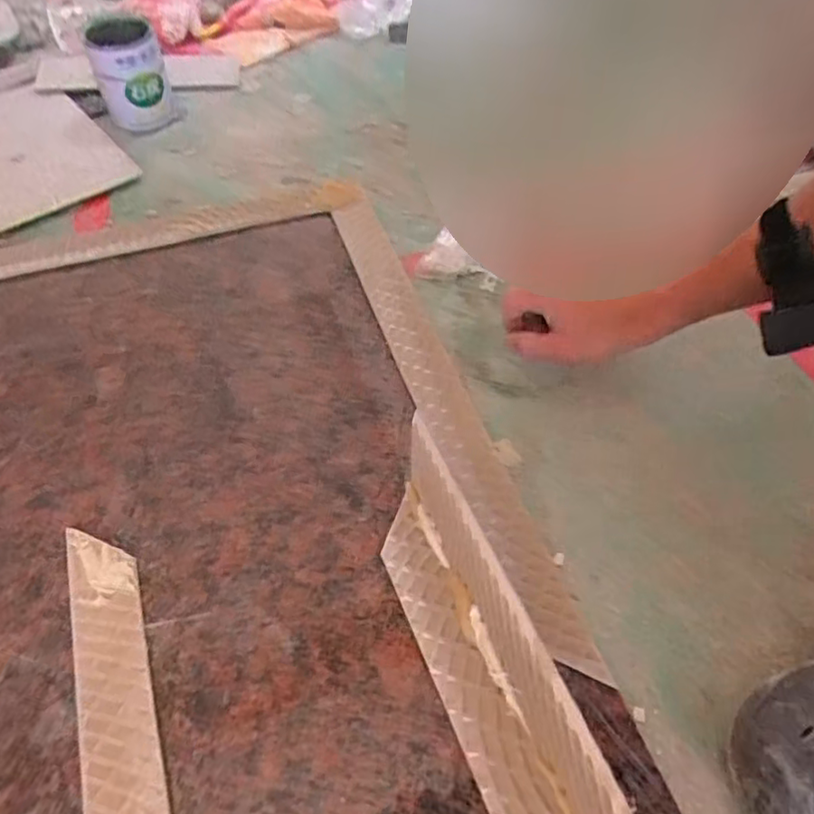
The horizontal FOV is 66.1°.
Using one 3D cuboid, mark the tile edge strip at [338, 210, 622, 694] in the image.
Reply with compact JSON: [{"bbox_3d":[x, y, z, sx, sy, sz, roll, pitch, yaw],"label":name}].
[{"bbox_3d":[0.031,-0.020,0.578,0.056,0.018,0.535,-8,53,-21],"label":"tile edge strip"}]

